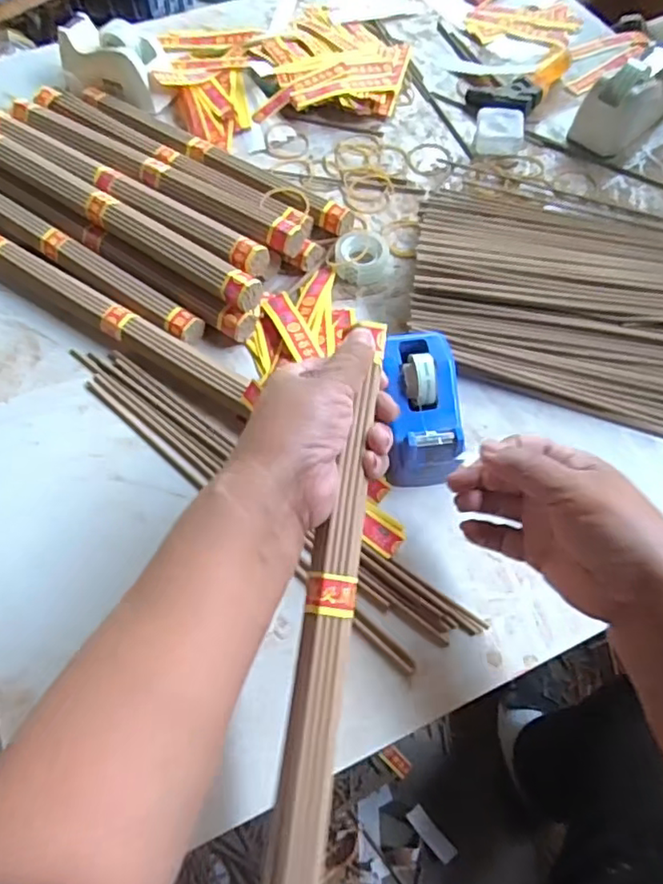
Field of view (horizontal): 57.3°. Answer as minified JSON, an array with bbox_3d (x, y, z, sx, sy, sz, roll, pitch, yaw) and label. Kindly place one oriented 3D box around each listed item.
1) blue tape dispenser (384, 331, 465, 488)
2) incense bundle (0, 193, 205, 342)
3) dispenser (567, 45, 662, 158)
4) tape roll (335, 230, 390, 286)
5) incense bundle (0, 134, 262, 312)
[{"bbox_3d":[0.062,-0.024,0.429,0.055,0.049,0.108,-2,62,-2],"label":"blue tape dispenser"},{"bbox_3d":[-0.236,-0.168,0.523,0.315,0.022,0.026,33,67,16],"label":"incense bundle"},{"bbox_3d":[0.297,-0.342,0.604,0.115,0.059,0.054,-41,69,-19],"label":"dispenser"},{"bbox_3d":[0.027,-0.159,0.523,0.046,0.020,0.042,0,62,0],"label":"tape roll"},{"bbox_3d":[-0.185,-0.192,0.509,0.311,0.023,0.028,33,67,16],"label":"incense bundle"}]

